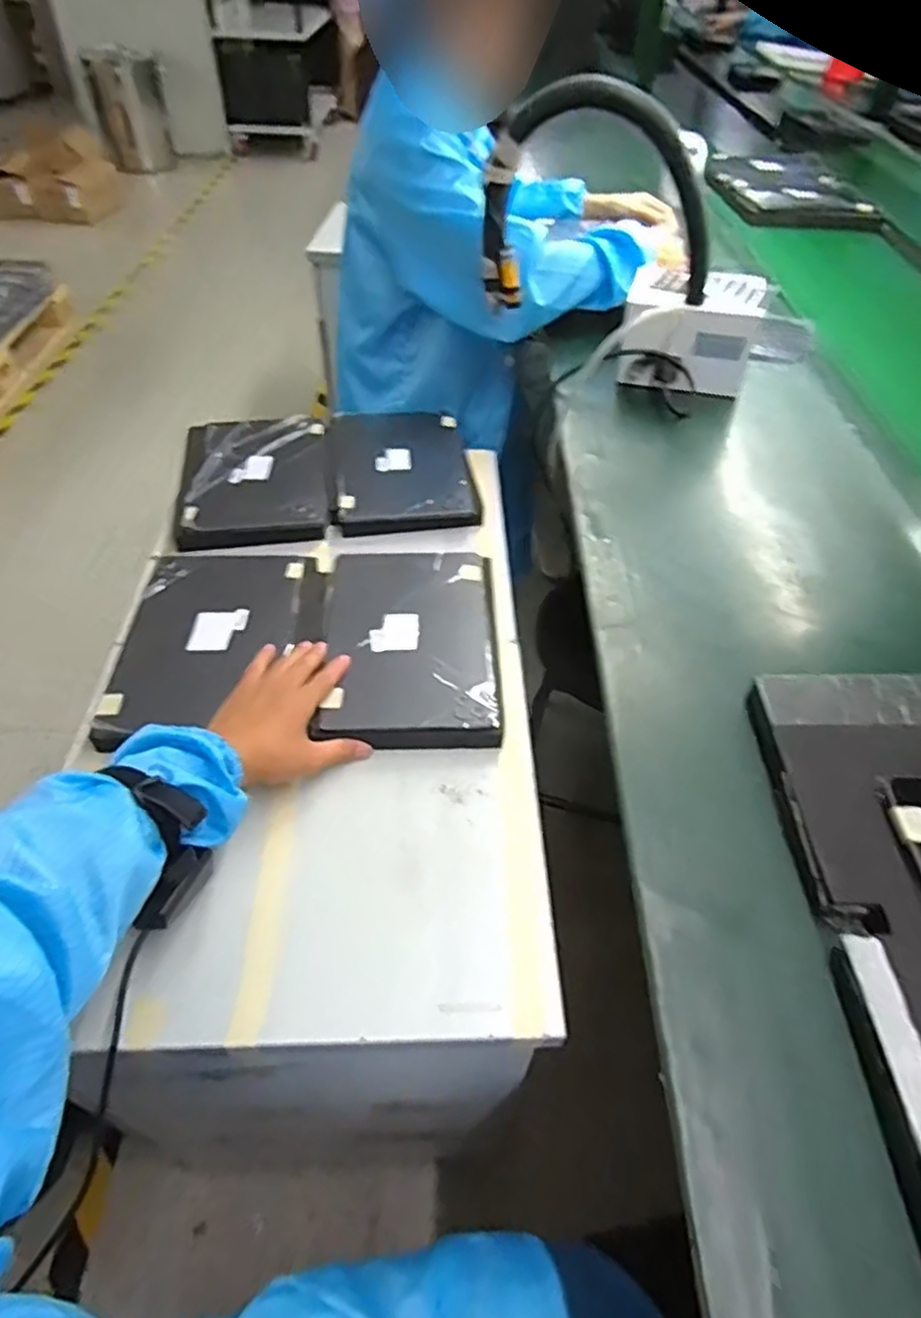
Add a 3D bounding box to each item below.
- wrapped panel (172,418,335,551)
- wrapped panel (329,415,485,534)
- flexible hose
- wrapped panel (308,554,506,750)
[{"bbox_3d":[-0.275,-0.248,0.954,0.191,0.029,0.257,-8,49,-8],"label":"wrapped panel"},{"bbox_3d":[-0.085,-0.274,0.989,0.192,0.032,0.266,-6,49,-6],"label":"wrapped panel"},{"bbox_3d":[0.166,-0.529,0.830,0.273,0.217,0.076,12,49,9],"label":"flexible hose"},{"bbox_3d":[-0.050,-0.021,0.747,0.174,0.025,0.256,-1,48,-2],"label":"wrapped panel"}]

